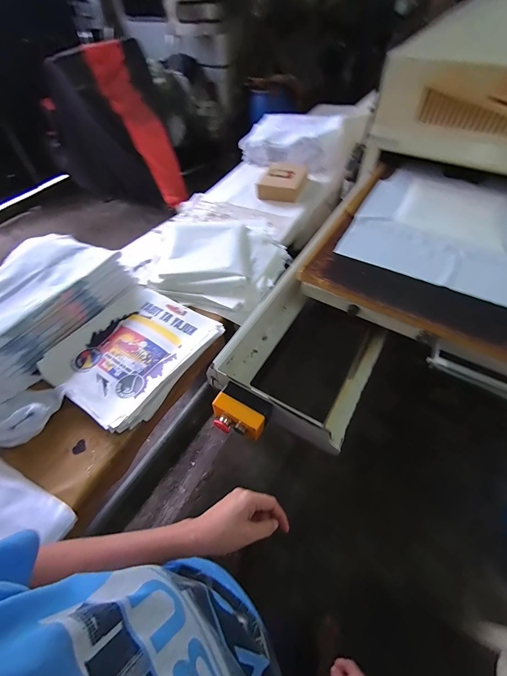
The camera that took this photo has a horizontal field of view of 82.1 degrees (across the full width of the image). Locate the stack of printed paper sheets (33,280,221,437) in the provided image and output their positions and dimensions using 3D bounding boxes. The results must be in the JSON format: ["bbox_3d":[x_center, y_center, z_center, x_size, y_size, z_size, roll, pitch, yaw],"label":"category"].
[{"bbox_3d":[-0.352,0.026,0.858,0.377,0.045,0.415,28,58,20],"label":"stack of printed paper sheets"}]

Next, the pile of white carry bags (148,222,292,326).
[{"bbox_3d":[-0.153,-0.303,1.102,0.514,0.077,0.450,21,56,15],"label":"pile of white carry bags"}]

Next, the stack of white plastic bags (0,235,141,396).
[{"bbox_3d":[-0.704,-0.109,0.905,0.372,0.127,0.565,25,57,18],"label":"stack of white plastic bags"}]

